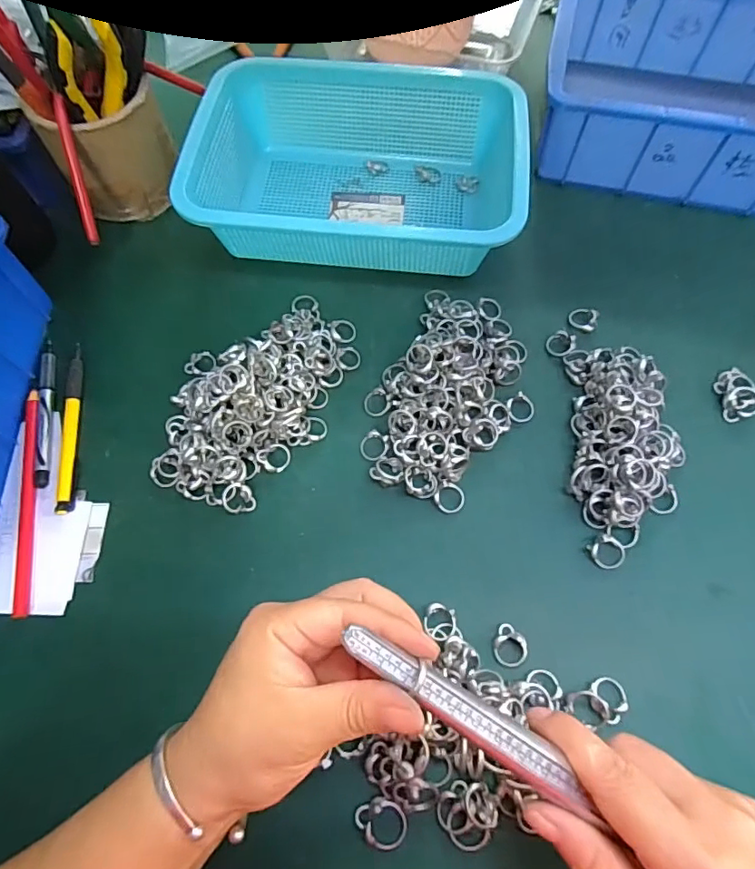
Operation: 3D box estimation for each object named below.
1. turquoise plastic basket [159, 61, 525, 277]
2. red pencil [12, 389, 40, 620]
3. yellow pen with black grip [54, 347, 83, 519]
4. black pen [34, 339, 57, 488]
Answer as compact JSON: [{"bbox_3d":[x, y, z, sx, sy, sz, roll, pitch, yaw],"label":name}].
[{"bbox_3d":[-0.010,-0.230,0.439,0.265,0.073,0.196,8,66,5],"label":"turquoise plastic basket"},{"bbox_3d":[-0.246,0.043,0.360,0.011,0.008,0.163,-10,66,-3],"label":"red pencil"},{"bbox_3d":[-0.230,-0.007,0.384,0.013,0.006,0.135,-8,66,-2],"label":"yellow pen with black grip"},{"bbox_3d":[-0.250,-0.019,0.387,0.010,0.006,0.122,-12,66,-4],"label":"black pen"}]

